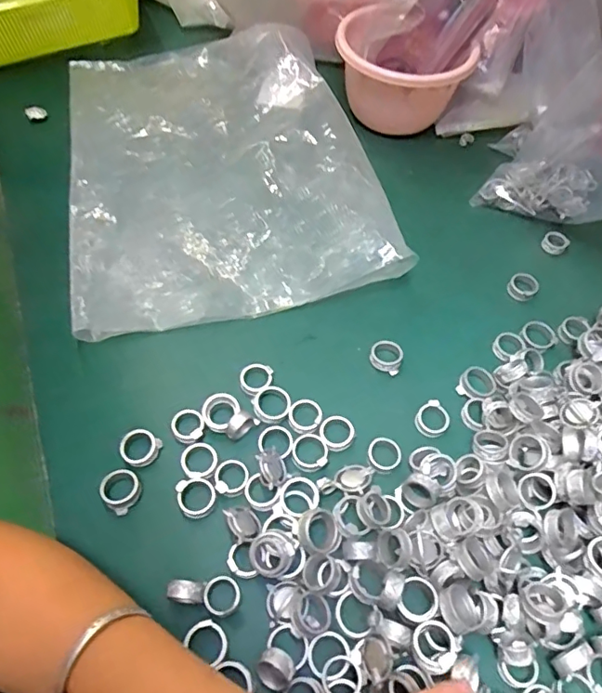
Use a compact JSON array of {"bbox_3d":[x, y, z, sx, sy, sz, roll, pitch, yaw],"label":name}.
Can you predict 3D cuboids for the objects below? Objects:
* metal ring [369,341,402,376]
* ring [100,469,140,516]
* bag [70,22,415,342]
[{"bbox_3d":[0.070,0.008,0.431,0.025,0.009,0.025,1,58,-2],"label":"metal ring"},{"bbox_3d":[-0.124,0.099,0.359,0.026,0.013,0.025,1,58,-2],"label":"ring"},{"bbox_3d":[-0.087,-0.199,0.533,0.274,0.034,0.380,-14,61,-1],"label":"bag"}]

